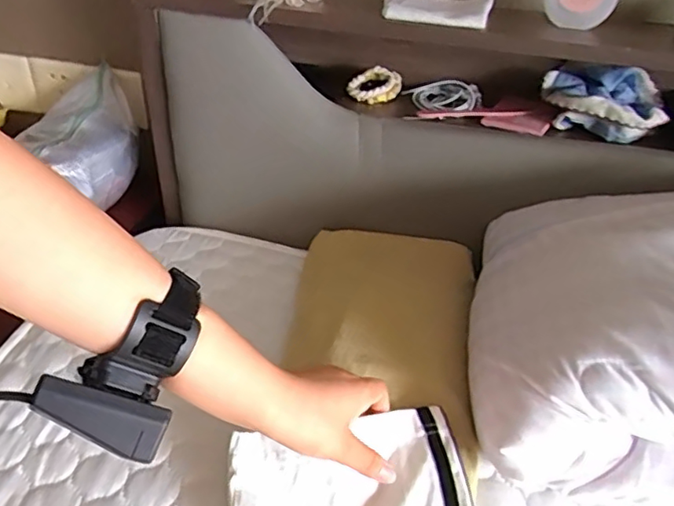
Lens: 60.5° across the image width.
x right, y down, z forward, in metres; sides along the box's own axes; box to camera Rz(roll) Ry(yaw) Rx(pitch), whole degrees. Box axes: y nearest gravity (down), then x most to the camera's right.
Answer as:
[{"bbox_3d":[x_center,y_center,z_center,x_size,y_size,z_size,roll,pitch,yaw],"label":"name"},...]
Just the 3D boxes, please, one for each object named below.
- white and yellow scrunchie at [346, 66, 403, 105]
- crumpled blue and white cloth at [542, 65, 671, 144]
[{"bbox_3d":[0.045,-0.197,0.673,0.058,0.028,0.044,8,37,9],"label":"white and yellow scrunchie"},{"bbox_3d":[0.290,-0.166,0.631,0.128,0.062,0.103,14,38,17],"label":"crumpled blue and white cloth"}]

